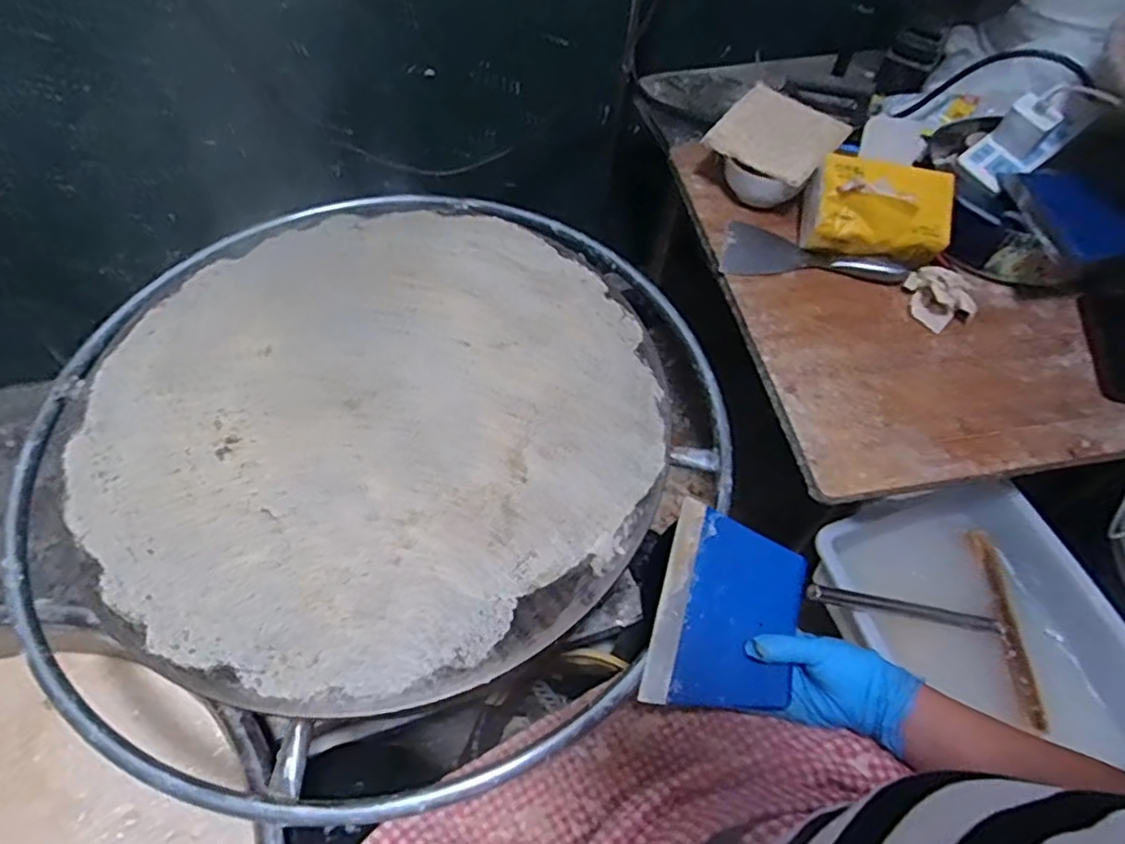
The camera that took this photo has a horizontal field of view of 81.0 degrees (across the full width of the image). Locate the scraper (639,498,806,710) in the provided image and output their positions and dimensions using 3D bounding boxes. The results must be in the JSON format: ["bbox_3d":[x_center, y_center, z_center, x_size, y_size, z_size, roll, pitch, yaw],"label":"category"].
[{"bbox_3d":[0.149,0.168,0.591,0.118,0.014,0.181,17,58,7],"label":"scraper"}]

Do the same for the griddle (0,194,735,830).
[{"bbox_3d":[-0.184,-0.002,0.681,0.641,0.057,0.686,2,58,-3],"label":"griddle"}]

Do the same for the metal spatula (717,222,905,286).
[{"bbox_3d":[0.310,-0.200,0.817,0.215,0.029,0.087,18,58,7],"label":"metal spatula"}]

